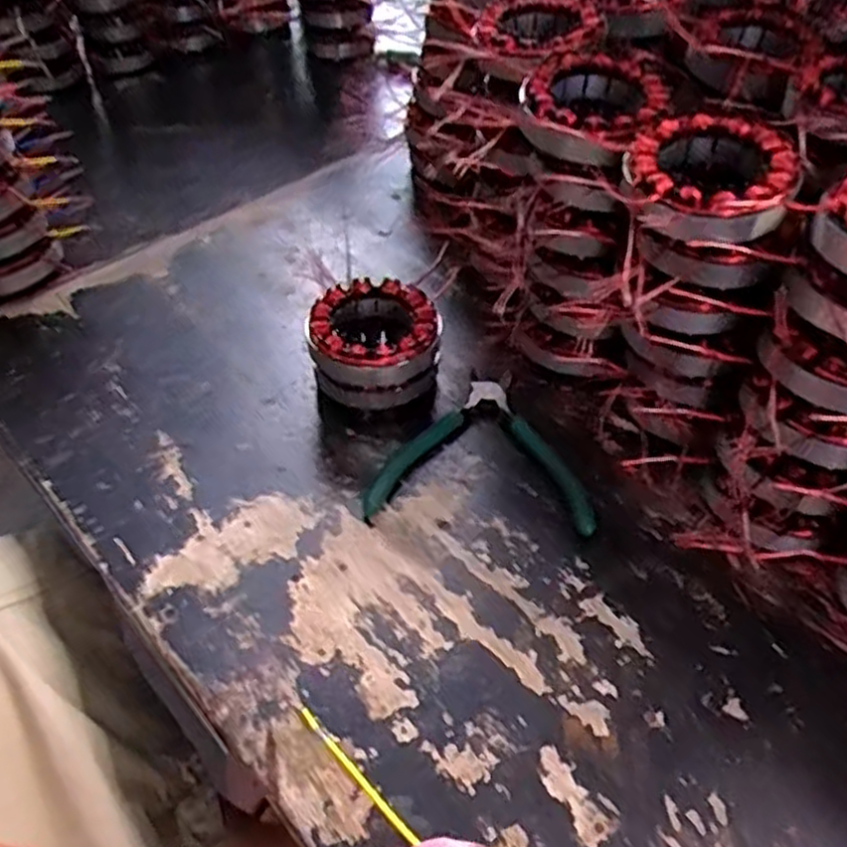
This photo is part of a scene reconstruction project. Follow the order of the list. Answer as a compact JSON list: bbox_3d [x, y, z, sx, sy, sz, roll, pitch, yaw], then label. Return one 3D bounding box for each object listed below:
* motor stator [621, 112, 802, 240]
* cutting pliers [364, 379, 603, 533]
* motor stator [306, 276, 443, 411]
[{"bbox_3d":[0.150,-0.127,0.404,0.082,0.030,0.095,-1,47,2],"label":"motor stator"},{"bbox_3d":[0.041,0.015,0.504,0.139,0.011,0.122,4,48,7],"label":"cutting pliers"},{"bbox_3d":[-0.032,-0.050,0.524,0.084,0.068,0.083,-1,48,1],"label":"motor stator"}]

